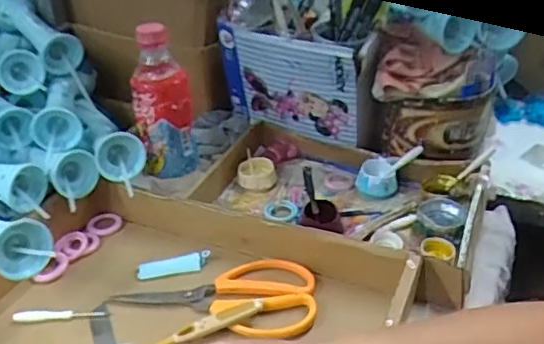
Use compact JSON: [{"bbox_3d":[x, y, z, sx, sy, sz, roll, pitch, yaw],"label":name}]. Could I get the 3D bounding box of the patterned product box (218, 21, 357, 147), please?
[{"bbox_3d":[0.015,-0.108,0.690,0.174,0.167,0.030,18,55,21],"label":"patterned product box"}]

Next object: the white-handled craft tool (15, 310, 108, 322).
[{"bbox_3d":[-0.193,0.130,0.520,0.084,0.010,0.013,-4,33,-6],"label":"white-handled craft tool"}]

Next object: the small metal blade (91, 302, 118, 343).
[{"bbox_3d":[-0.144,0.148,0.493,0.018,0.006,0.096,-13,35,-19],"label":"small metal blade"}]

